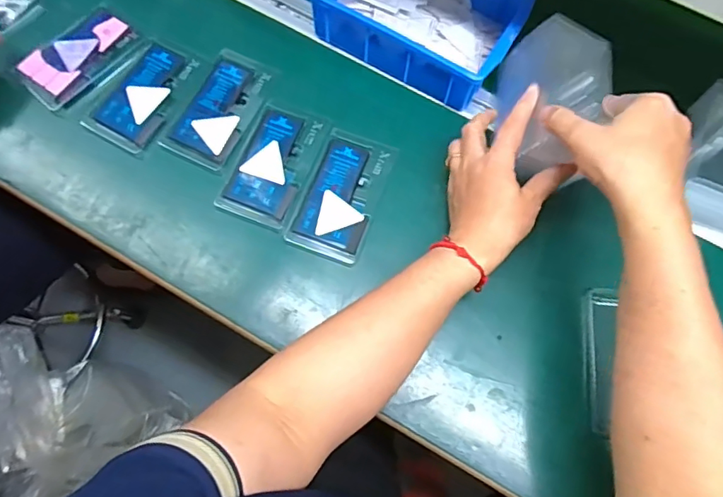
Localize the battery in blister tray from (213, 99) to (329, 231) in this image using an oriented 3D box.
[{"bbox_3d":[-0.087,-0.086,0.496,0.068,0.006,0.126,20,72,5],"label":"battery in blister tray"}]

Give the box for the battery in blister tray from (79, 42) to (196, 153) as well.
[{"bbox_3d":[-0.225,-0.158,0.516,0.070,0.014,0.118,23,73,6],"label":"battery in blister tray"}]

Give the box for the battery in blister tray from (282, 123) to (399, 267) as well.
[{"bbox_3d":[-0.018,-0.052,0.487,0.070,0.007,0.127,20,72,5],"label":"battery in blister tray"}]

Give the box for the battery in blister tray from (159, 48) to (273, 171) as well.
[{"bbox_3d":[-0.143,-0.144,0.513,0.067,0.006,0.125,26,73,7],"label":"battery in blister tray"}]

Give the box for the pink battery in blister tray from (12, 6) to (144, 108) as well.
[{"bbox_3d":[-0.299,-0.203,0.527,0.073,0.015,0.120,40,75,11],"label":"pink battery in blister tray"}]

